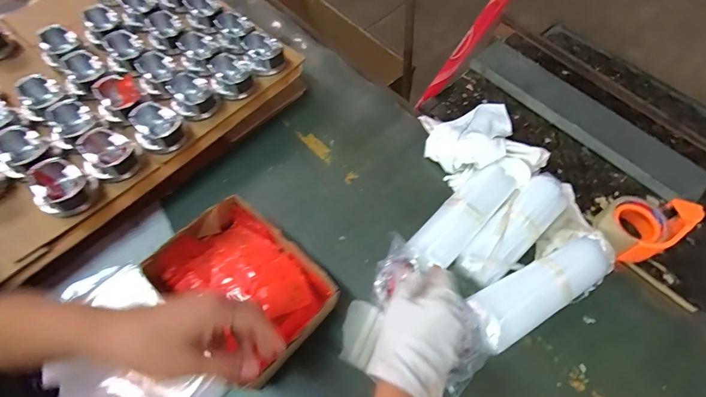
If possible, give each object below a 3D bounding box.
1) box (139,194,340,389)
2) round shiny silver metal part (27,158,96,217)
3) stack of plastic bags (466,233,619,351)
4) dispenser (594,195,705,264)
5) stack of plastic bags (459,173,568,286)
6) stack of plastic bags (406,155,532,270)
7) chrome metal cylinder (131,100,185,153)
[{"bbox_3d":[-0.141,0.121,0.493,0.208,0.085,0.166,38,67,17],"label":"box"},{"bbox_3d":[-0.395,-0.011,0.498,0.069,0.046,0.063,1,61,-2],"label":"round shiny silver metal part"},{"bbox_3d":[0.269,0.132,0.528,0.244,0.044,0.076,-23,65,-16],"label":"stack of plastic bags"},{"bbox_3d":[0.468,0.037,0.592,0.132,0.061,0.094,-28,66,-19],"label":"dispenser"},{"bbox_3d":[0.252,0.048,0.572,0.226,0.052,0.070,-39,70,-23],"label":"stack of plastic bags"},{"bbox_3d":[0.179,0.023,0.579,0.252,0.052,0.071,-40,70,-21],"label":"stack of plastic bags"},{"bbox_3d":[-0.296,-0.107,0.560,0.064,0.046,0.063,-32,67,-18],"label":"chrome metal cylinder"}]

